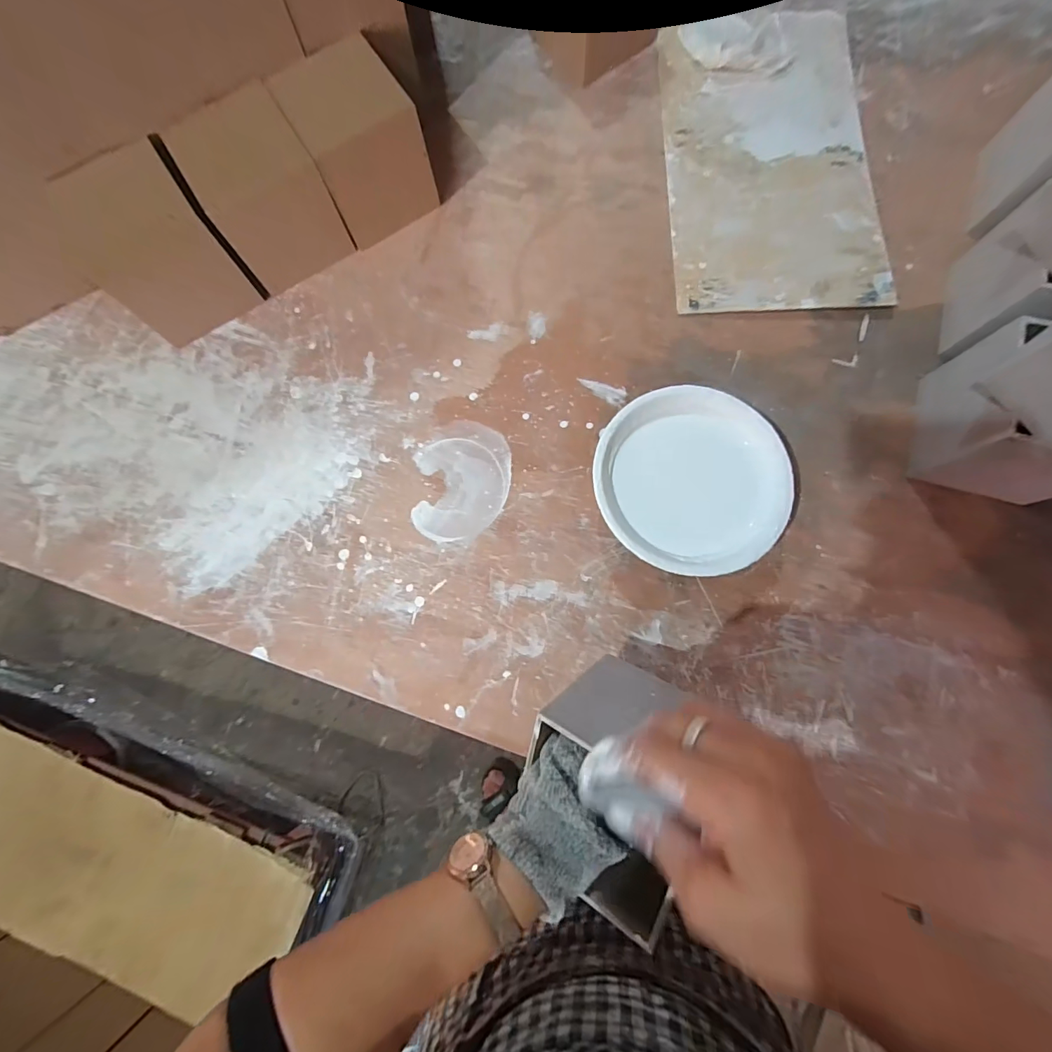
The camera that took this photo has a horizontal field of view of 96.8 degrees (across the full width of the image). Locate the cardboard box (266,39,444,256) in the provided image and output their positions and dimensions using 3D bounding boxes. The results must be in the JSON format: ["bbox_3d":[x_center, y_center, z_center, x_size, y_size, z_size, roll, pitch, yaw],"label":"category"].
[{"bbox_3d":[-0.170,-0.393,0.487,0.108,0.117,0.100,-31,80,-5],"label":"cardboard box"}]

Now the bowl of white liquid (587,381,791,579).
[{"bbox_3d":[0.149,-0.039,0.442,0.165,0.053,0.167,0,79,1],"label":"bowl of white liquid"}]

